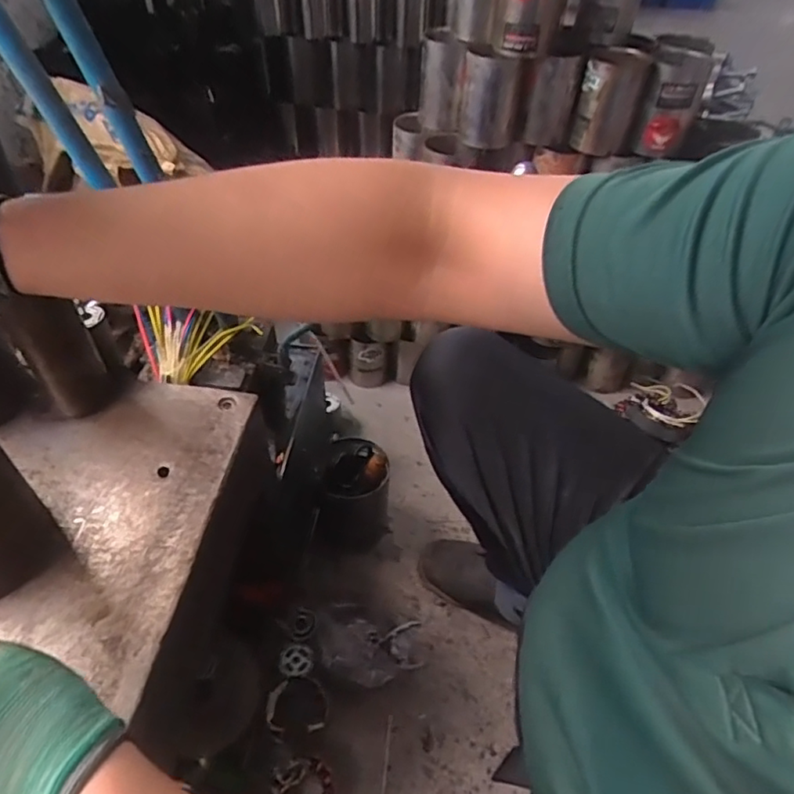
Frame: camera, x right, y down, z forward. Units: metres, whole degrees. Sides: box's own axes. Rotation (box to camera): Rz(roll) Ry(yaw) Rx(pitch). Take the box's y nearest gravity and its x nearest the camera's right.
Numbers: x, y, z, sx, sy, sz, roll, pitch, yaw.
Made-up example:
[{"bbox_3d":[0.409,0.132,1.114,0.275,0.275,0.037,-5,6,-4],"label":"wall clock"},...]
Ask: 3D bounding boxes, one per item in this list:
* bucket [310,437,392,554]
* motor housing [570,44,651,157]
[{"bbox_3d":[-0.075,0.167,0.980,0.120,0.163,0.118,1,47,-1],"label":"bucket"},{"bbox_3d":[0.336,-0.468,0.917,0.091,0.133,0.095,17,49,13],"label":"motor housing"}]

